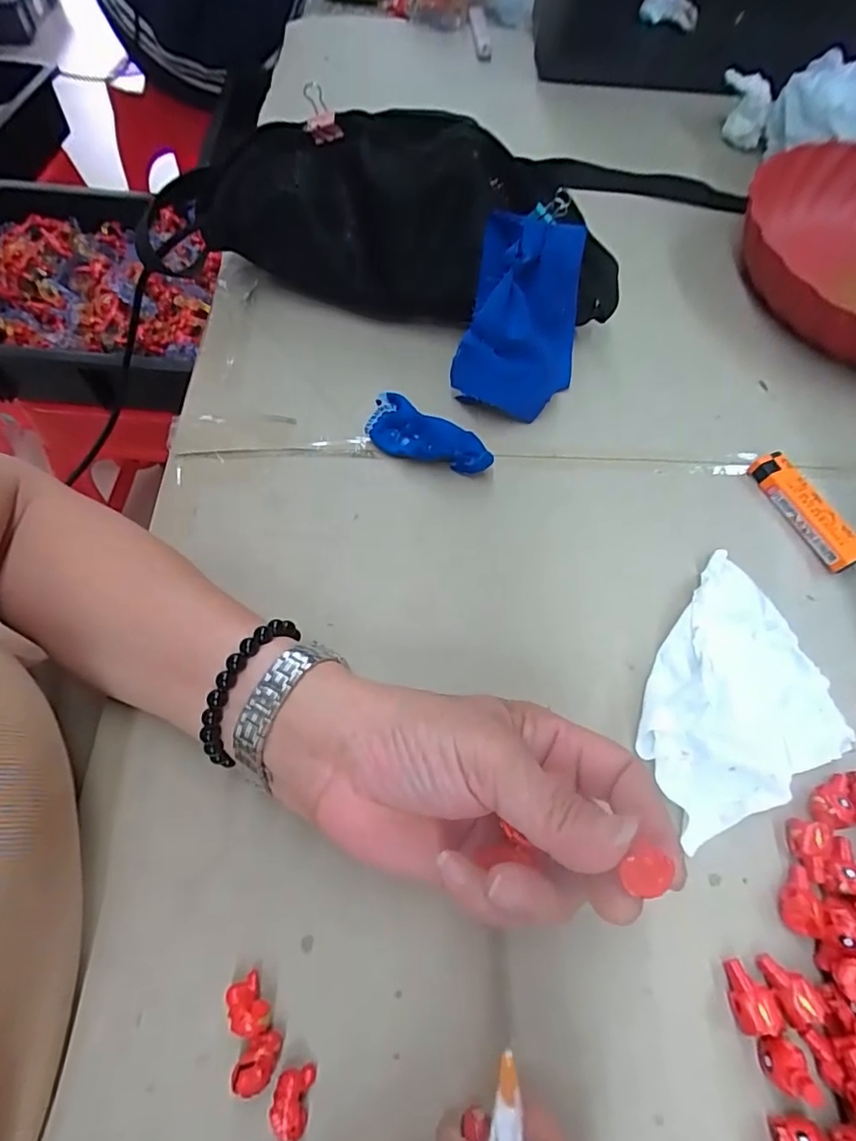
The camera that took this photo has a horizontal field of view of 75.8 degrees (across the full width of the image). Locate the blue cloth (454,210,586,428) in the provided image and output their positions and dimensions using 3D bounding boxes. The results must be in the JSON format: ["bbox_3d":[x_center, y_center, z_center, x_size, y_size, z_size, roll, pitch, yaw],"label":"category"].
[{"bbox_3d":[0.061,-0.160,0.349,0.079,0.031,0.118,0,100,-25],"label":"blue cloth"}]

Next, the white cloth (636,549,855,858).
[{"bbox_3d":[0.149,0.056,0.274,0.116,0.031,0.110,-23,67,-13],"label":"white cloth"}]

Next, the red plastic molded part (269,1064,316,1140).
[{"bbox_3d":[-0.051,0.198,0.204,0.013,0.010,0.019,7,63,1],"label":"red plastic molded part"}]

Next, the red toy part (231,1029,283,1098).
[{"bbox_3d":[-0.064,0.188,0.210,0.013,0.013,0.020,24,65,10],"label":"red toy part"}]

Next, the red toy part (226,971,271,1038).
[{"bbox_3d":[-0.071,0.172,0.217,0.013,0.014,0.018,-34,69,-17],"label":"red toy part"}]

